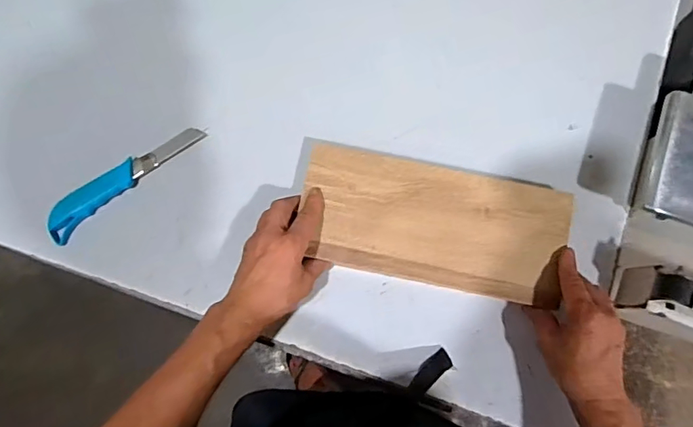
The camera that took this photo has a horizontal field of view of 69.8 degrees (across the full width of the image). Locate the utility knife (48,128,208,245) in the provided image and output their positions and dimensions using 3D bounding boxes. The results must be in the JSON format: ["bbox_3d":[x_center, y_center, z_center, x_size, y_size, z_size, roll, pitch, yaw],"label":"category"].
[{"bbox_3d":[-0.270,-0.044,0.601,0.211,0.015,0.035,-38,81,-6],"label":"utility knife"}]

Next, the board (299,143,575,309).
[{"bbox_3d":[0.093,0.012,0.559,0.290,0.020,0.131,15,80,6],"label":"board"}]

